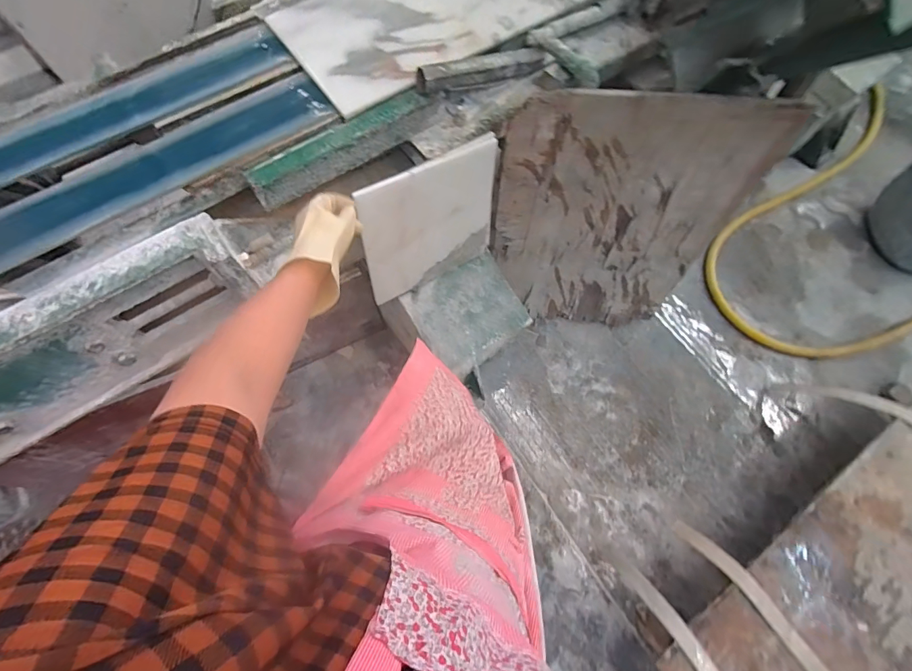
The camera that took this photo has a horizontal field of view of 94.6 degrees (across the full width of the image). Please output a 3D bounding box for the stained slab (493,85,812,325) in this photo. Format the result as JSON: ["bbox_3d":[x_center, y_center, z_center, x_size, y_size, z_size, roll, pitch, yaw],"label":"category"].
[{"bbox_3d":[0.362,-0.245,1.054,0.531,0.714,0.023,4,60,4],"label":"stained slab"}]

